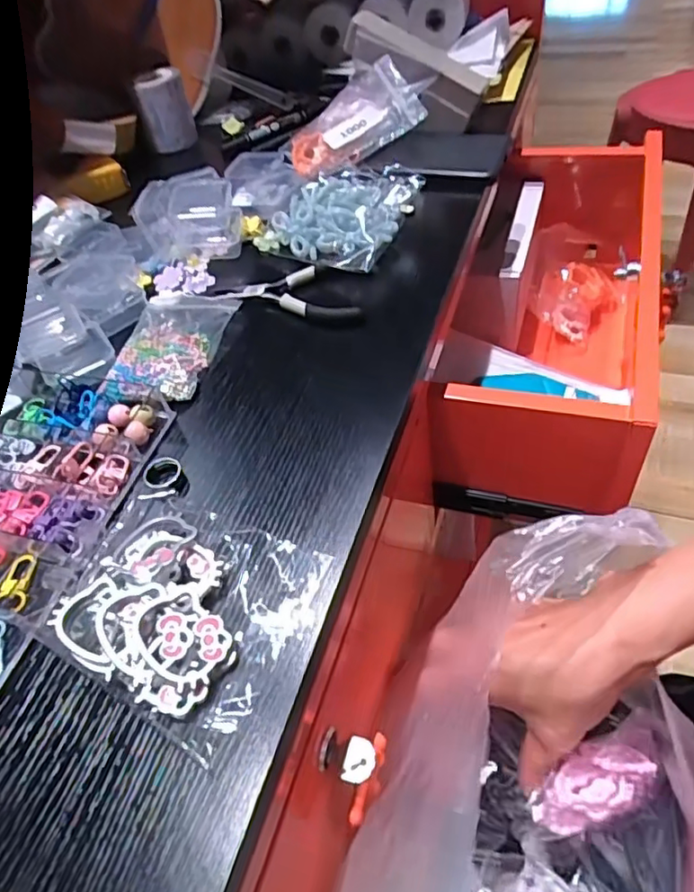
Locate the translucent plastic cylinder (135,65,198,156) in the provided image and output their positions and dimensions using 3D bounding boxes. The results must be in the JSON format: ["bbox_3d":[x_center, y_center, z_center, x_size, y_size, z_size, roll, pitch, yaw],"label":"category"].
[{"bbox_3d":[-0.184,-0.342,0.611,0.048,0.063,0.048,-12,50,-4],"label":"translucent plastic cylinder"}]

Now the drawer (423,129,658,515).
[{"bbox_3d":[0.187,-0.127,0.560,0.167,0.133,0.394,11,52,18],"label":"drawer"}]

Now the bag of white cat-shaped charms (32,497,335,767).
[{"bbox_3d":[-0.074,0.065,0.268,0.105,0.022,0.094,20,56,25],"label":"bag of white cat-shaped charms"}]

